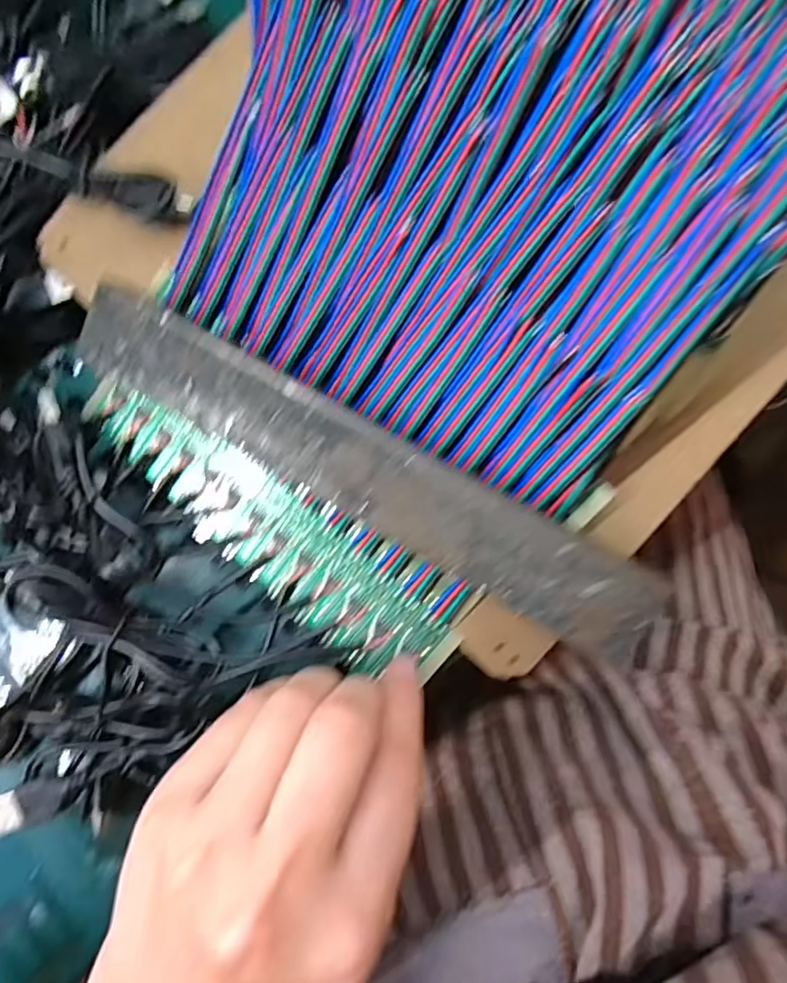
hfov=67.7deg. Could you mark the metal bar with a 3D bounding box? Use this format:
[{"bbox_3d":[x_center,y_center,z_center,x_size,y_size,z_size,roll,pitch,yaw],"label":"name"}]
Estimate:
[{"bbox_3d":[-0.017,-0.010,0.190,0.207,0.004,0.032,29,105,10],"label":"metal bar"}]

